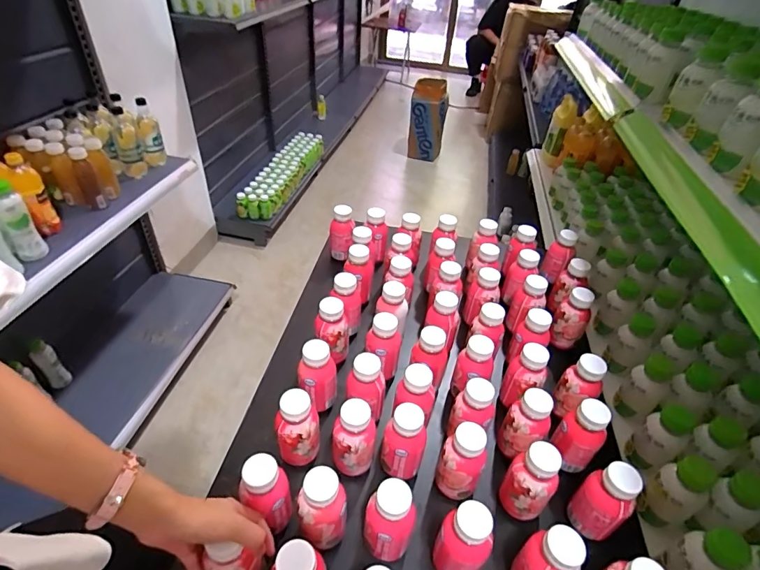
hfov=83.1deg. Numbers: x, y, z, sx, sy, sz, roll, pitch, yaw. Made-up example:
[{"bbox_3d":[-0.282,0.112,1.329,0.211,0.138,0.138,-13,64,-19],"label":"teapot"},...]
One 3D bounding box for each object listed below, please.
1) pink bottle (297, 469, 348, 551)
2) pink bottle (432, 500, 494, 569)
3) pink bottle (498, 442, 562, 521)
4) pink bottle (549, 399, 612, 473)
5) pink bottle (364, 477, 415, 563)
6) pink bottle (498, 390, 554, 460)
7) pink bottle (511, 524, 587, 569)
[{"bbox_3d":[-0.068,0.266,0.507,0.055,0.095,0.053,-7,41,-14],"label":"pink bottle"},{"bbox_3d":[0.097,0.301,0.495,0.054,0.116,0.053,33,47,29],"label":"pink bottle"},{"bbox_3d":[0.197,0.254,0.558,0.058,0.111,0.054,35,48,31],"label":"pink bottle"},{"bbox_3d":[0.282,0.218,0.612,0.055,0.110,0.054,3,40,-2],"label":"pink bottle"},{"bbox_3d":[0.010,0.282,0.505,0.057,0.106,0.057,9,40,5],"label":"pink bottle"},{"bbox_3d":[0.214,0.203,0.627,0.058,0.107,0.056,29,46,26],"label":"pink bottle"},{"bbox_3d":[0.188,0.321,0.486,0.054,0.120,0.059,-22,47,-29],"label":"pink bottle"}]

